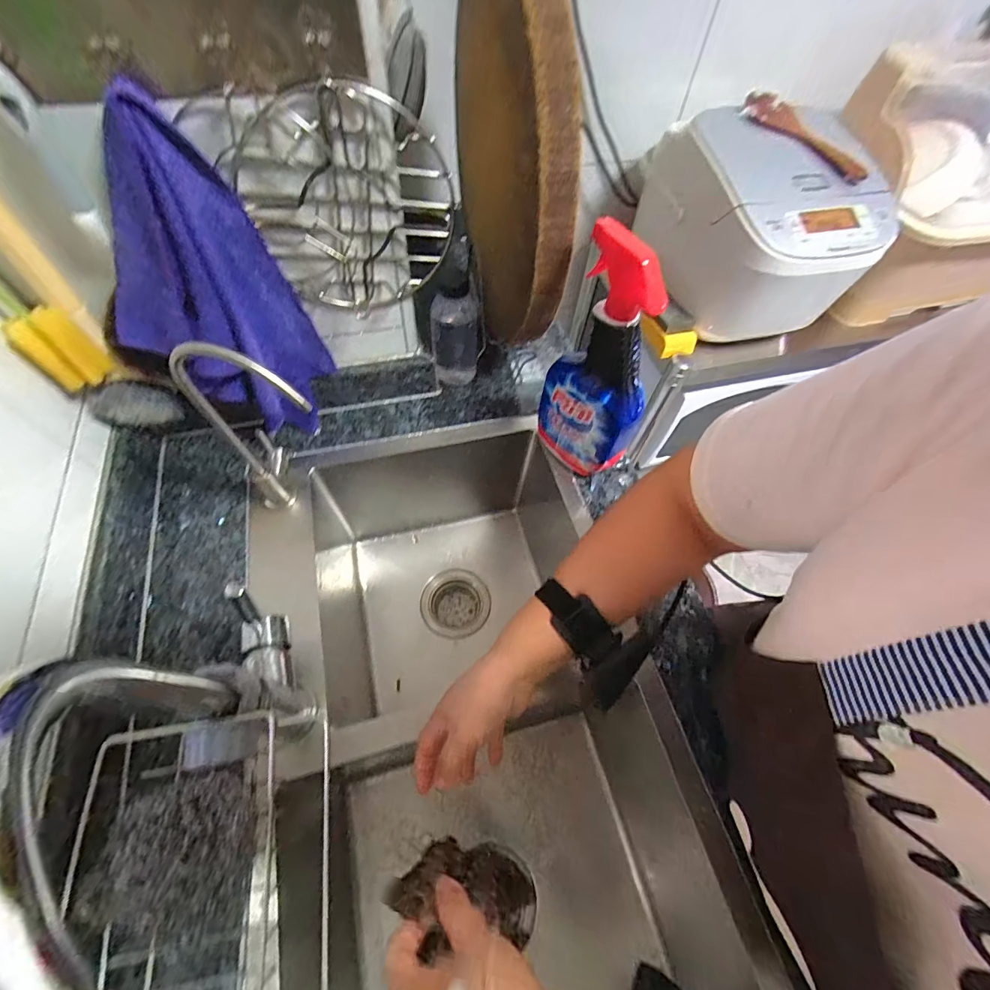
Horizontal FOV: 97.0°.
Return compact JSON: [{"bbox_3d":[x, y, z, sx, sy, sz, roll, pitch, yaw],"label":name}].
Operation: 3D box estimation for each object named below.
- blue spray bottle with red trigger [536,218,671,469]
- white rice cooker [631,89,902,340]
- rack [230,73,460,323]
[{"bbox_3d":[0.112,-0.131,0.488,0.050,0.280,0.120,-39,69,-22],"label":"blue spray bottle with red trigger"},{"bbox_3d":[0.412,-0.425,0.689,0.290,0.230,0.312,-10,61,-9],"label":"white rice cooker"},{"bbox_3d":[-0.137,-0.274,0.429,0.184,0.184,0.029,-13,62,-11],"label":"rack"}]

